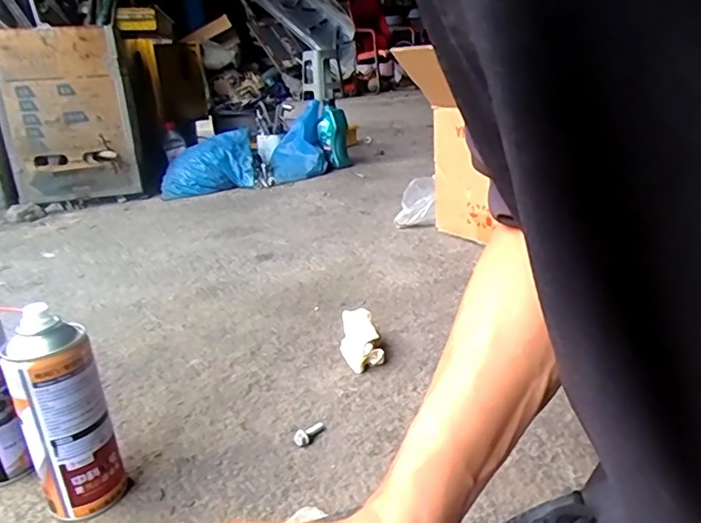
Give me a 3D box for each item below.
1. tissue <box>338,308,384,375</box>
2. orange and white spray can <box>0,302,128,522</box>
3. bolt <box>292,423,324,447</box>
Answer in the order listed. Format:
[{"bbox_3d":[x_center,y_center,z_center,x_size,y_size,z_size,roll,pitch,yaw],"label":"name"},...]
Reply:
[{"bbox_3d":[0.012,0.097,0.688,0.049,0.052,0.083,-7,20,-7],"label":"tissue"},{"bbox_3d":[-0.238,0.131,0.458,0.051,0.182,0.058,1,21,17],"label":"orange and white spray can"},{"bbox_3d":[-0.043,0.175,0.553,0.017,0.013,0.038,8,11,32],"label":"bolt"}]

